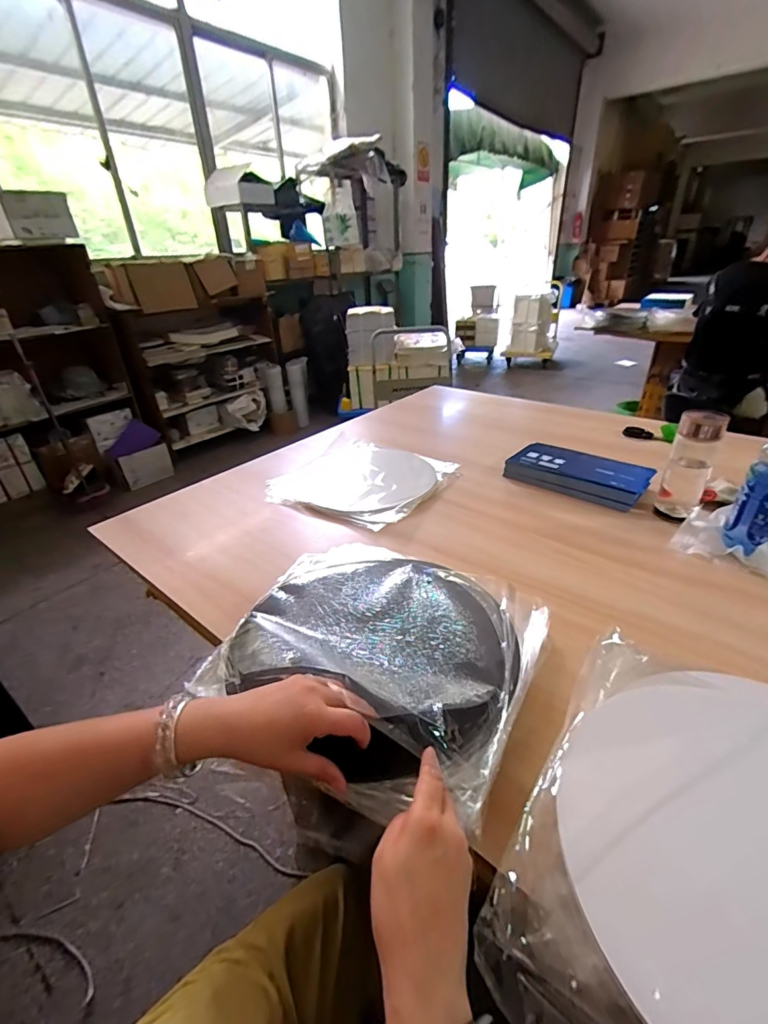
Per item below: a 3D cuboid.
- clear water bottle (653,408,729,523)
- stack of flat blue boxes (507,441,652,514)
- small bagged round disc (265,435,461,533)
[{"bbox_3d":[0.538,-0.082,0.773,0.068,0.191,0.061,18,37,31],"label":"clear water bottle"},{"bbox_3d":[0.403,-0.080,0.920,0.268,0.049,0.134,21,39,34],"label":"stack of flat blue boxes"},{"bbox_3d":[-0.045,-0.072,0.964,0.318,0.034,0.324,17,37,31],"label":"small bagged round disc"}]

